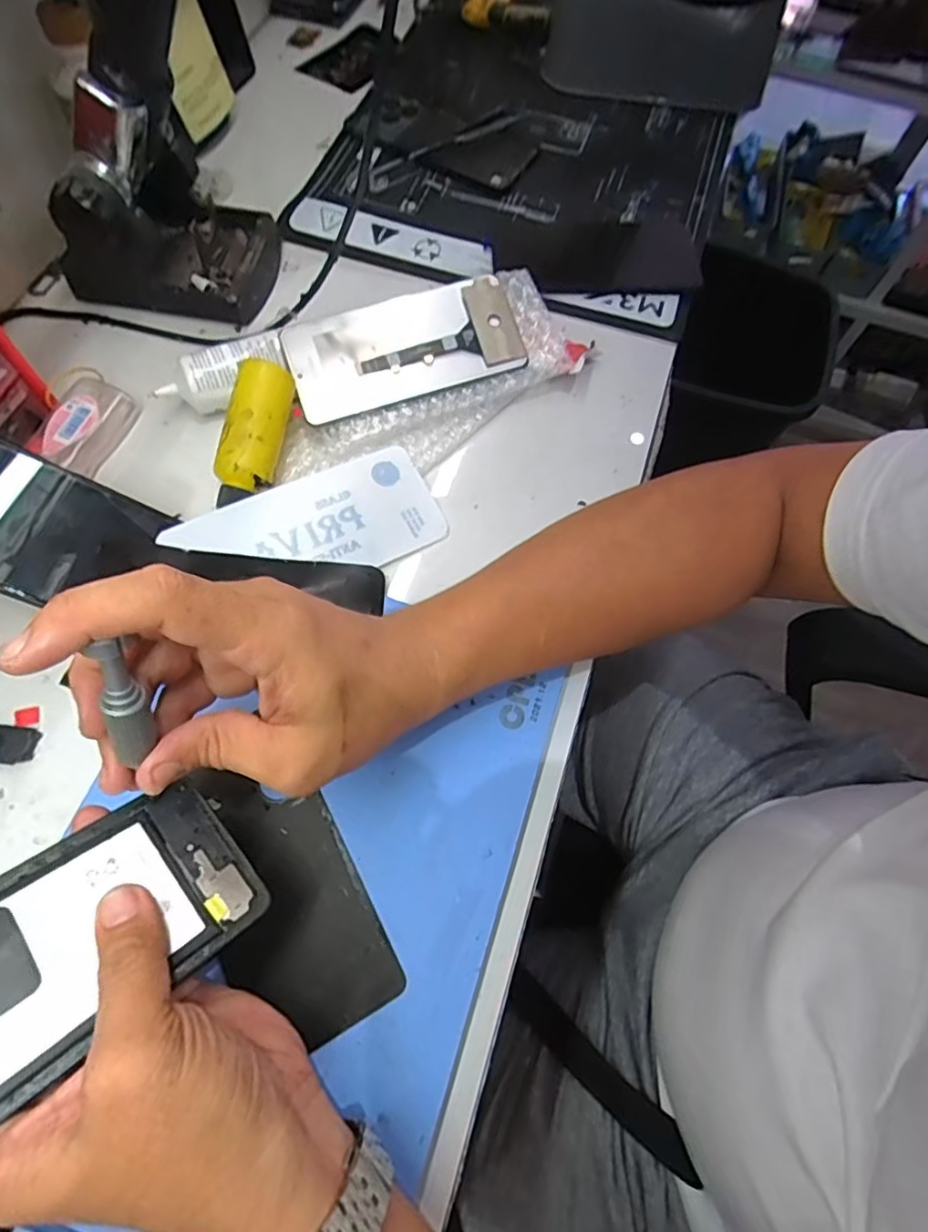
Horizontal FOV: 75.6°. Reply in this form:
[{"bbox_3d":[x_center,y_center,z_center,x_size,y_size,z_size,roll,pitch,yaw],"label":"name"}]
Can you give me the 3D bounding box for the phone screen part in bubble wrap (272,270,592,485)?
[{"bbox_3d":[-0.023,-0.169,0.414,0.222,0.014,0.117,-20,86,-9],"label":"phone screen part in bubble wrap"}]

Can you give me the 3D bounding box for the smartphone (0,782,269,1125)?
[{"bbox_3d":[-0.160,0.130,0.216,0.159,0.004,0.075,-30,65,-37],"label":"smartphone"}]

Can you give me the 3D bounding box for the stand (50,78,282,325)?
[{"bbox_3d":[-0.217,-0.286,0.424,0.143,0.100,0.111,-3,68,-4],"label":"stand"}]

